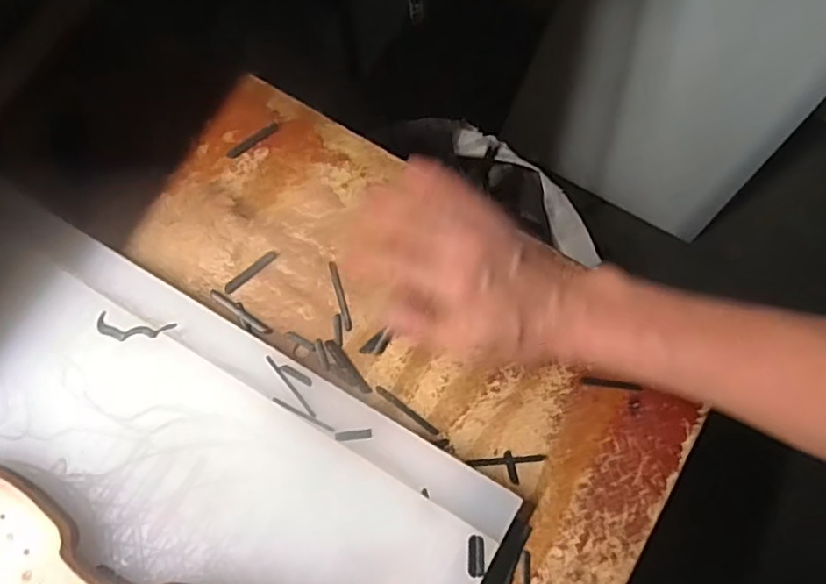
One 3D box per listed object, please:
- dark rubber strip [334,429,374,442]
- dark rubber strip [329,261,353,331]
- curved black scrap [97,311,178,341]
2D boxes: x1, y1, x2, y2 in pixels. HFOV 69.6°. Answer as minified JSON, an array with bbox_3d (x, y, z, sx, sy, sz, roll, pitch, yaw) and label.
[{"bbox_3d":[-0.036,0.088,0.364,0.022,0.004,0.006,-8,77,-2],"label":"dark rubber strip"},{"bbox_3d":[-0.050,0.002,0.412,0.005,0.004,0.050,-15,77,-3],"label":"dark rubber strip"},{"bbox_3d":[-0.172,0.023,0.368,0.046,0.004,0.015,9,71,-2],"label":"curved black scrap"}]

